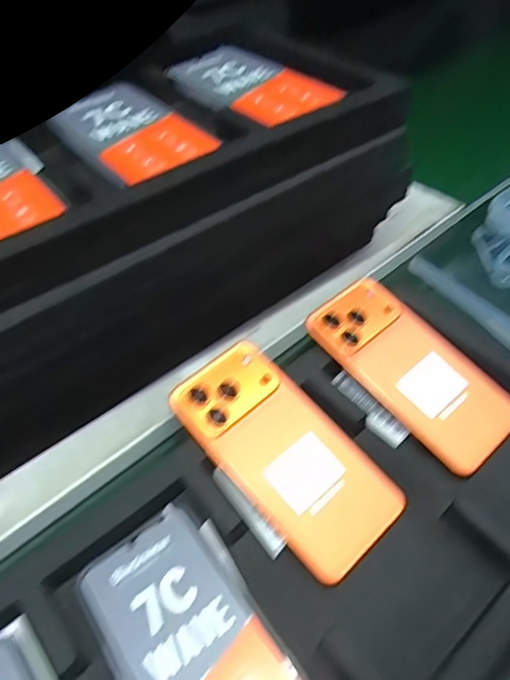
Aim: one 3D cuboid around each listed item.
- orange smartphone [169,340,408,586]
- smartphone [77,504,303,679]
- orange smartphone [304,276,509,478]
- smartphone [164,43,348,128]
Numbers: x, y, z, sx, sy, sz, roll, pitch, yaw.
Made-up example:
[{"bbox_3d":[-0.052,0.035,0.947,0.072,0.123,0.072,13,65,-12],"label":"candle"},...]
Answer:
[{"bbox_3d":[0.020,0.074,0.347,0.079,0.005,0.160,-36,69,-24],"label":"orange smartphone"},{"bbox_3d":[-0.030,0.175,0.281,0.077,0.012,0.162,-31,52,-21],"label":"smartphone"},{"bbox_3d":[0.119,0.019,0.389,0.079,0.008,0.159,-35,68,-23],"label":"orange smartphone"},{"bbox_3d":[-0.006,-0.214,0.425,0.080,0.007,0.154,-34,53,-23],"label":"smartphone"}]

